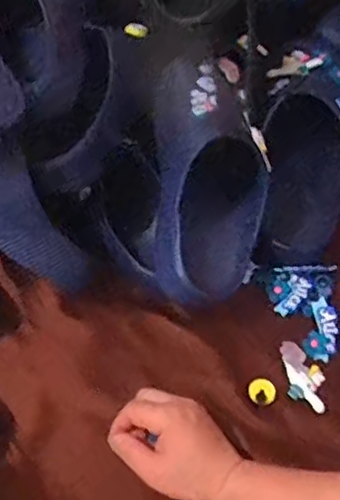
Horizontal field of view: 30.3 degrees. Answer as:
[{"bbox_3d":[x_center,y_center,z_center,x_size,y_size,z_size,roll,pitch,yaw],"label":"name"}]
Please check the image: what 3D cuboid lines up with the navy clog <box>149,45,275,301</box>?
[{"bbox_3d":[0.039,-0.074,0.628,0.119,0.074,0.257,0,87,3],"label":"navy clog"}]

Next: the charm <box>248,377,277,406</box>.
[{"bbox_3d":[0.089,0.135,0.600,0.025,0.008,0.026,-1,57,2],"label":"charm"}]

